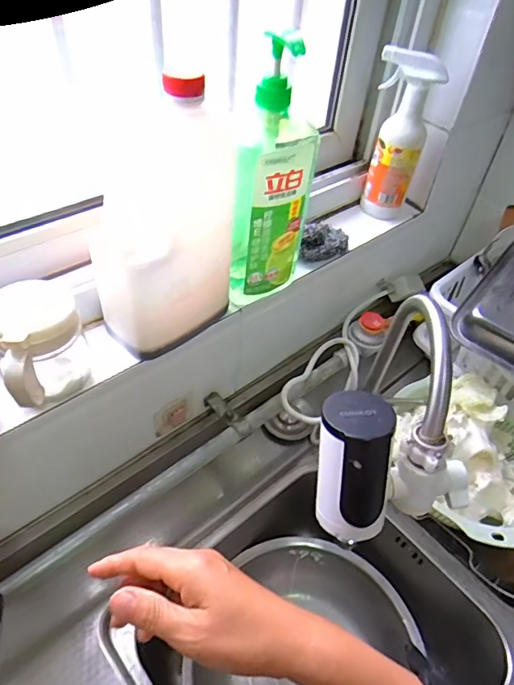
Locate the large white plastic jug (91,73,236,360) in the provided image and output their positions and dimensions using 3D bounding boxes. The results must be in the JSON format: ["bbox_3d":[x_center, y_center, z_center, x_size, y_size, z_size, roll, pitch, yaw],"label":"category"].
[{"bbox_3d":[-0.090,-0.121,0.497,0.091,0.246,0.160,31,52,22],"label":"large white plastic jug"}]

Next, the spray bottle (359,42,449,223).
[{"bbox_3d":[0.221,-0.322,0.756,0.089,0.228,0.091,10,47,5],"label":"spray bottle"}]

